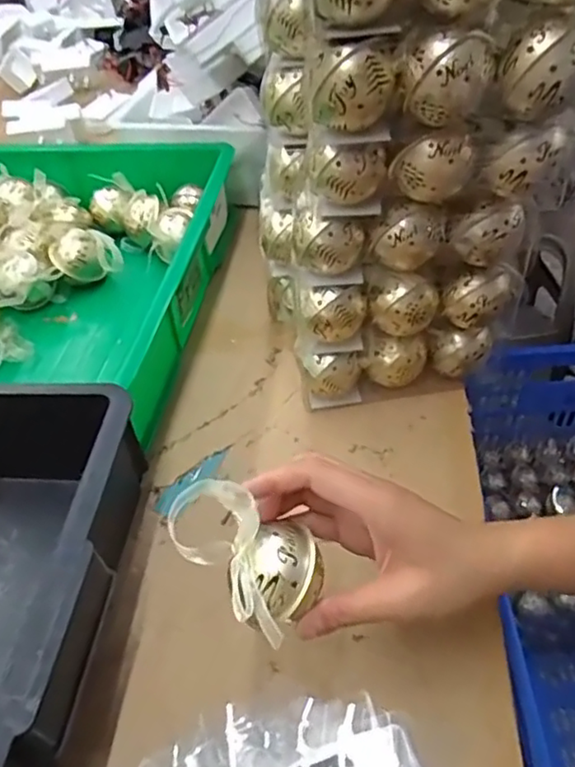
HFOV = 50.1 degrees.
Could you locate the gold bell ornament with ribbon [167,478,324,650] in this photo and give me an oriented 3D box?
[{"bbox_3d":[-0.026,0.100,0.353,0.091,0.057,0.058,40,56,16],"label":"gold bell ornament with ribbon"}]

